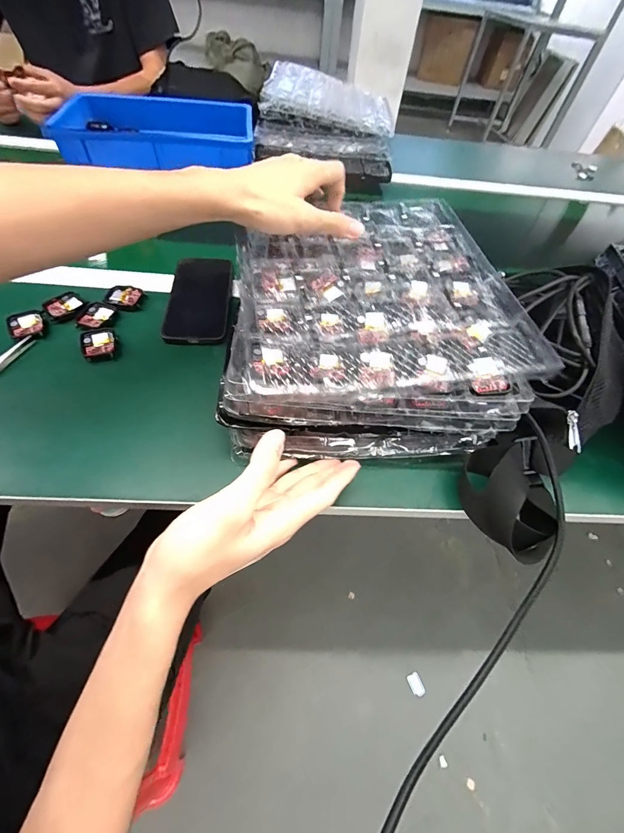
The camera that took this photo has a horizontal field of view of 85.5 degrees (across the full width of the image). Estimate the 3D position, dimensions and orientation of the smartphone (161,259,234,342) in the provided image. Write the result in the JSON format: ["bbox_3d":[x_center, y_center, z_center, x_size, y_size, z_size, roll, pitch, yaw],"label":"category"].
[{"bbox_3d":[-0.149,-0.161,0.451,0.086,0.011,0.154,-6,61,5],"label":"smartphone"}]

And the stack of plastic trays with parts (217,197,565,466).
[{"bbox_3d":[0.058,-0.110,0.375,0.283,0.096,0.294,-2,56,-7],"label":"stack of plastic trays with parts"}]

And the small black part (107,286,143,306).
[{"bbox_3d":[-0.252,-0.163,0.456,0.043,0.009,0.033,1,56,-5],"label":"small black part"}]

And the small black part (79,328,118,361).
[{"bbox_3d":[-0.255,-0.086,0.405,0.039,0.013,0.045,-25,62,-21],"label":"small black part"}]

